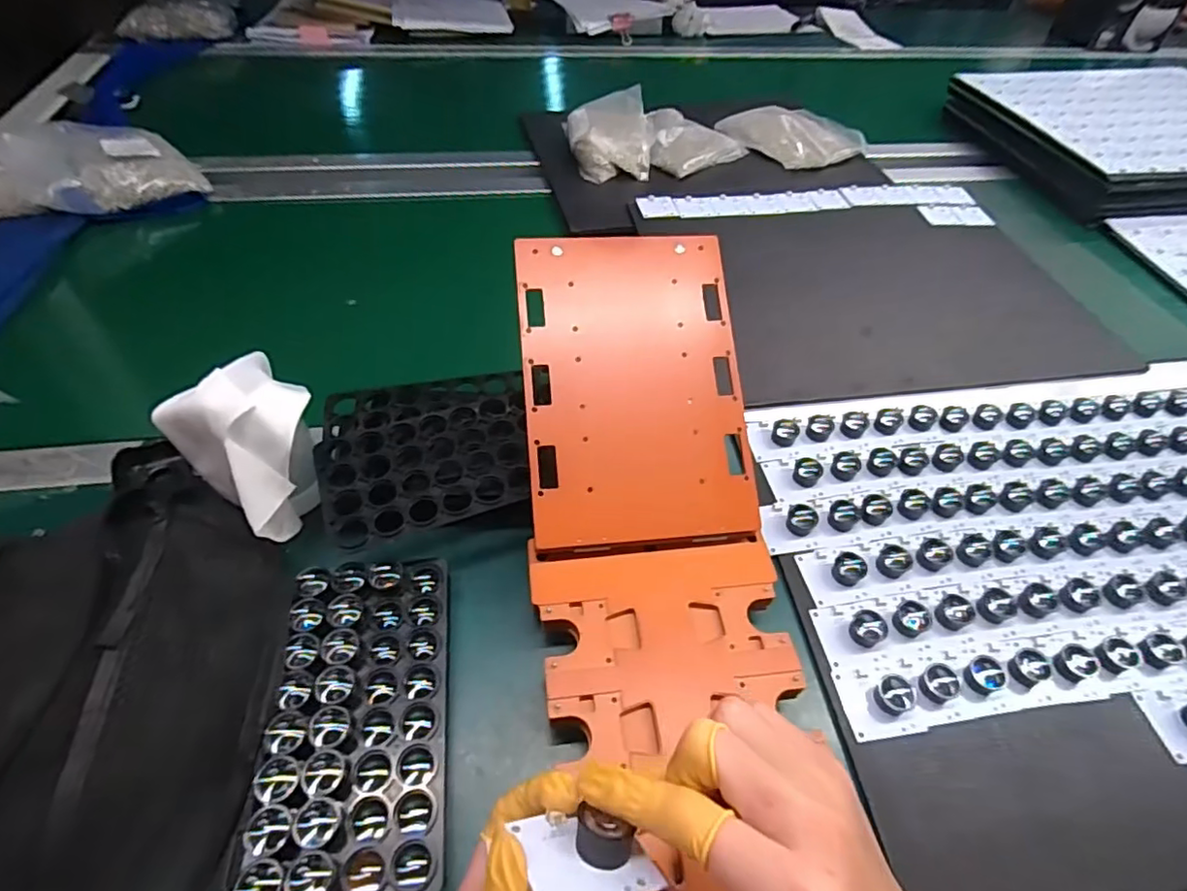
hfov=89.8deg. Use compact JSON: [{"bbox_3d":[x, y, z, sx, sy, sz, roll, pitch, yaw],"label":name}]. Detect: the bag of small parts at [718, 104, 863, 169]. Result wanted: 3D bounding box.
[{"bbox_3d":[0.302,-0.478,0.907,0.170,0.025,0.174,-30,58,-24],"label":"bag of small parts"}]

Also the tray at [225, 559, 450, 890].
[{"bbox_3d":[-0.139,0.157,0.354,0.099,0.025,0.193,-3,51,-6],"label":"tray"}]

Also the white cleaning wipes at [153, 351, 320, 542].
[{"bbox_3d":[-0.231,0.003,0.426,0.091,0.104,0.085,34,57,22],"label":"white cleaning wipes"}]

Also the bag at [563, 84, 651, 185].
[{"bbox_3d":[0.020,-0.447,0.851,0.120,0.051,0.170,3,51,-1],"label":"bag"}]

